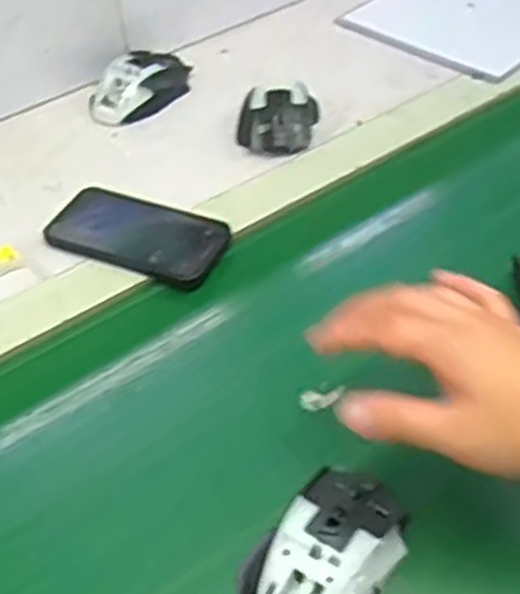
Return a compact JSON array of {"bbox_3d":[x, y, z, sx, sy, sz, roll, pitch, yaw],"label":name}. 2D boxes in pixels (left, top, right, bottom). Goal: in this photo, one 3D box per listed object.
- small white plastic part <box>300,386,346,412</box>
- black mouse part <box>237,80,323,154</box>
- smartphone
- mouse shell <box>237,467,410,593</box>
[{"bbox_3d":[0.045,0.071,0.561,0.032,0.006,0.015,-9,48,-5],"label":"small white plastic part"},{"bbox_3d":[0.018,-0.175,0.761,0.070,0.032,0.091,8,49,11],"label":"black mouse part"},{"bbox_3d":[-0.104,-0.052,0.663,0.149,0.015,0.071,18,51,19],"label":"smartphone"},{"bbox_3d":[0.040,0.149,0.464,0.067,0.029,0.118,28,55,26],"label":"mouse shell"}]

